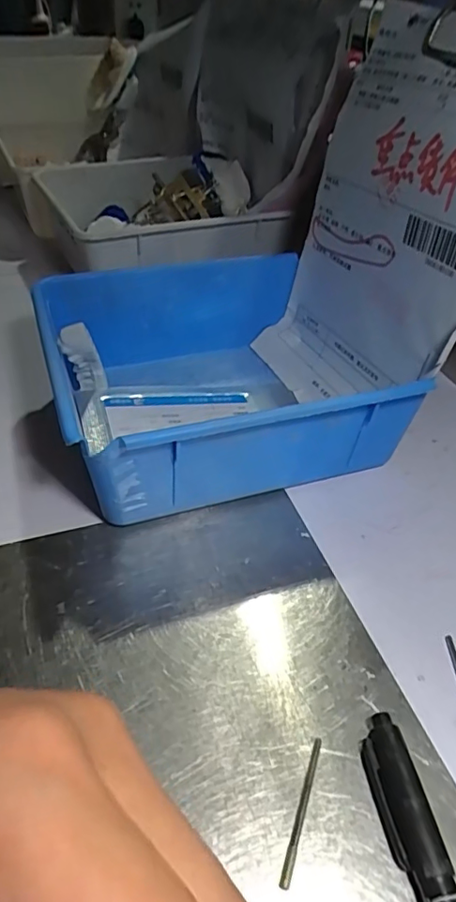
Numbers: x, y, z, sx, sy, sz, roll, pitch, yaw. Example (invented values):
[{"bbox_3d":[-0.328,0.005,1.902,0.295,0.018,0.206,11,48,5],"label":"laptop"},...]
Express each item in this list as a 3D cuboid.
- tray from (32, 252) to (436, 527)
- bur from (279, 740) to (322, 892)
[{"bbox_3d":[-0.008,-0.039,0.294,0.159,0.064,0.149,-13,45,-17],"label":"tray"},{"bbox_3d":[0.024,0.114,0.174,0.004,0.004,0.043,16,44,13],"label":"bur"}]

